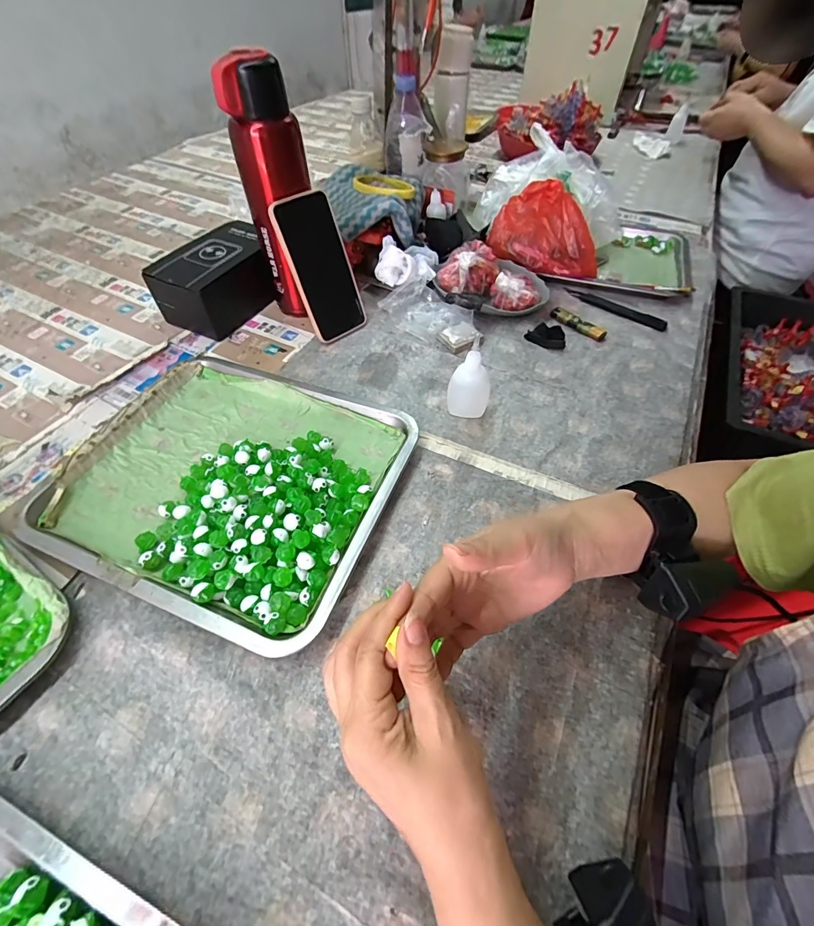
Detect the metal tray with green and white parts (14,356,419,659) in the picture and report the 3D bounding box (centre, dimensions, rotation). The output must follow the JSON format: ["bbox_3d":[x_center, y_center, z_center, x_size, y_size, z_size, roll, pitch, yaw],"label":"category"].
[{"bbox_3d":[-0.167,0.010,0.394,0.301,0.026,0.259,17,55,12],"label":"metal tray with green and white parts"}]

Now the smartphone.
[{"bbox_3d":[-0.108,-0.245,0.508,0.077,0.162,0.014,-34,40,-20],"label":"smartphone"}]

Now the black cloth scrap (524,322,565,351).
[{"bbox_3d":[0.187,-0.173,0.539,0.051,0.016,0.044,9,53,6],"label":"black cloth scrap"}]

